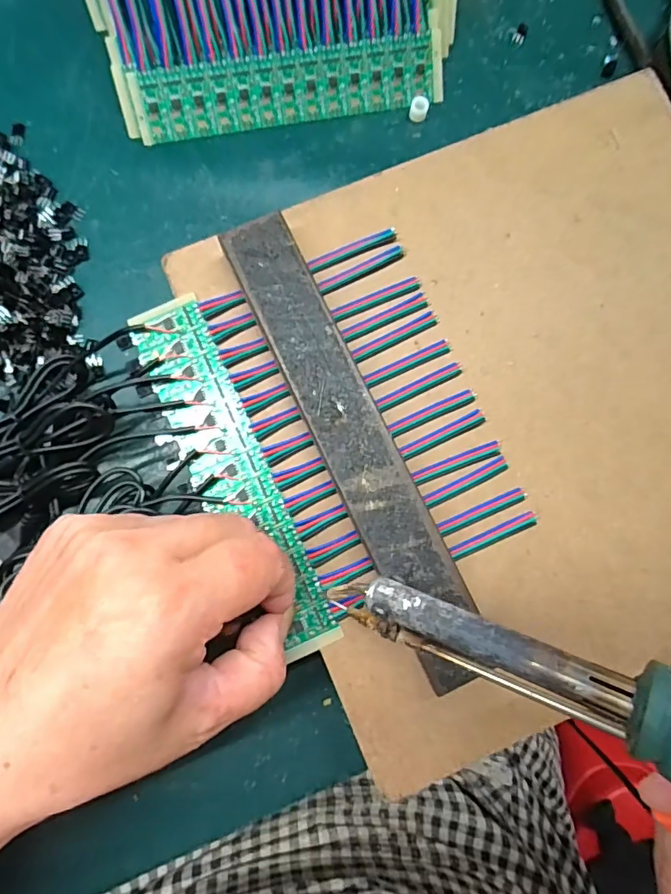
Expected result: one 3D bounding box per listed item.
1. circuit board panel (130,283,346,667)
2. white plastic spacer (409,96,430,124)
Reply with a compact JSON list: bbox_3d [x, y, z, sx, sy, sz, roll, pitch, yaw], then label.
[{"bbox_3d":[-0.044,0.011,0.223,0.036,0.004,0.161,-28,85,-2],"label":"circuit board panel"},{"bbox_3d":[0.046,-0.185,0.281,0.010,0.008,0.011,0,84,-3],"label":"white plastic spacer"}]

